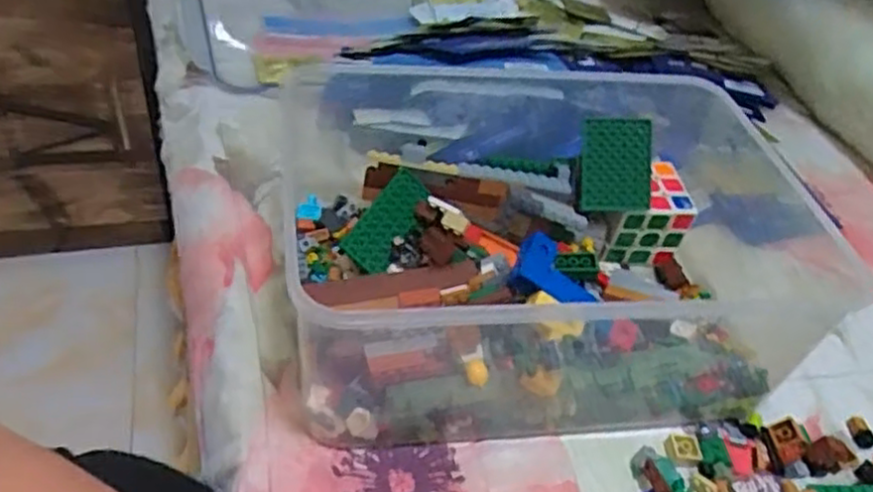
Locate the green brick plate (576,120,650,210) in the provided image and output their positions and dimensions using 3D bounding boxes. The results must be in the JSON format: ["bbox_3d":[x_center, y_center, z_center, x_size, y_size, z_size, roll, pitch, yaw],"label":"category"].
[{"bbox_3d":[0.125,-0.057,0.509,0.049,0.065,0.011,3,1,0],"label":"green brick plate"}]

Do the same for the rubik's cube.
[{"bbox_3d":[0.152,-0.024,0.547,0.062,0.057,0.051,-2,43,-10],"label":"rubik's cube"}]

